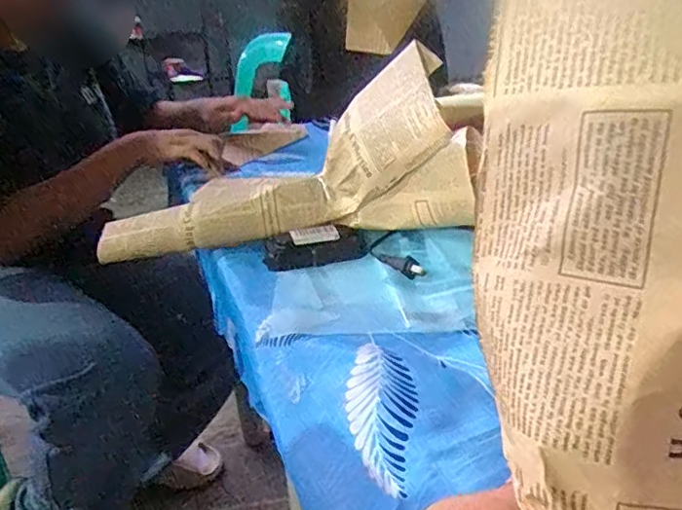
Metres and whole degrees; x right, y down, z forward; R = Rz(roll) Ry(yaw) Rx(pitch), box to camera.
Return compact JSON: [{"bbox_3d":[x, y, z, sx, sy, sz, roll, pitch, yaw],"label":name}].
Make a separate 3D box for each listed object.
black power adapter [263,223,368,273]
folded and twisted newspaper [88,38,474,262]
[{"bbox_3d":[-0.027,-0.009,0.600,0.103,0.026,0.040,-10,29,-17],"label":"black power adapter"},{"bbox_3d":[-0.071,-0.070,0.601,0.404,0.152,0.083,-16,24,17],"label":"folded and twisted newspaper"}]

